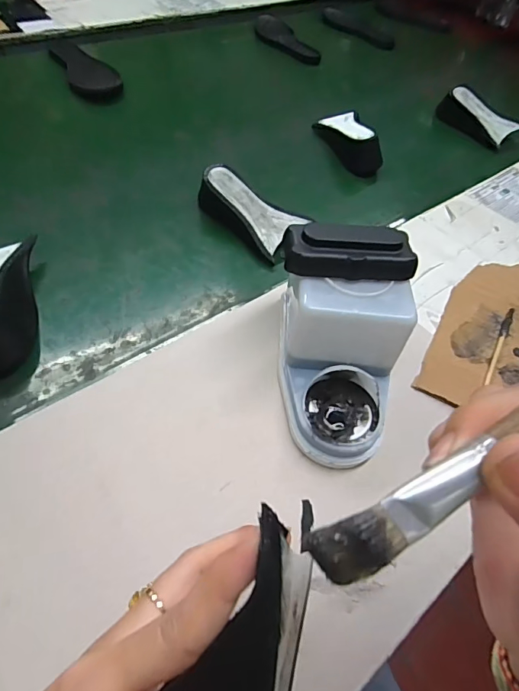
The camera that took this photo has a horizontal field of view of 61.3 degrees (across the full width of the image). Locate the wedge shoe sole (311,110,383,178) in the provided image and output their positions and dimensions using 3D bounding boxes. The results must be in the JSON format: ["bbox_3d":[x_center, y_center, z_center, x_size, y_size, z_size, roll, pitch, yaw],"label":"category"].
[{"bbox_3d":[0.148,-0.345,0.726,0.070,0.058,0.151,-7,54,-14],"label":"wedge shoe sole"}]

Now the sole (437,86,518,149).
[{"bbox_3d":[0.408,-0.426,0.817,0.070,0.059,0.156,-22,58,-24],"label":"sole"}]

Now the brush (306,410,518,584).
[{"bbox_3d":[0.076,0.023,0.125,0.141,0.010,0.015,-35,57,1],"label":"brush"}]

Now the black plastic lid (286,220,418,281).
[{"bbox_3d":[0.074,-0.080,0.363,0.105,0.026,0.045,1,53,-8],"label":"black plastic lid"}]

